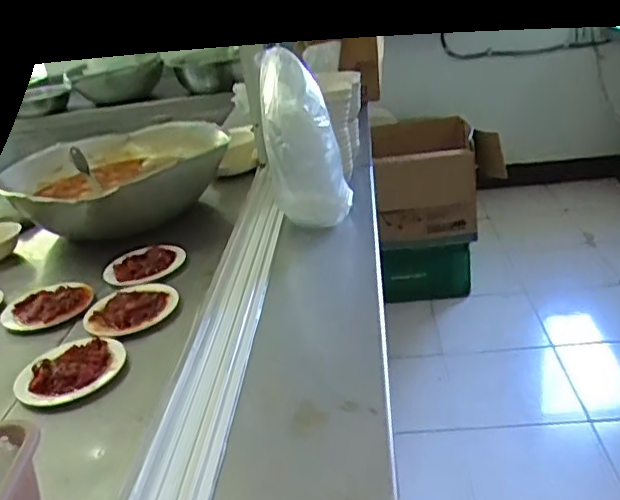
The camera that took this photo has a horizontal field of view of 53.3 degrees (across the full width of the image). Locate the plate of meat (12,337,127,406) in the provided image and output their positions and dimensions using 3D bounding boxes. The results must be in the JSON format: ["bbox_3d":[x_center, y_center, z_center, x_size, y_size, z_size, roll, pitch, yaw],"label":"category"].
[{"bbox_3d":[-0.331,0.161,0.848,0.147,0.022,0.121,-15,26,-14],"label":"plate of meat"}]

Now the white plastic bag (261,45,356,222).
[{"bbox_3d":[-0.009,-0.191,1.102,0.141,0.308,0.131,-7,25,-2],"label":"white plastic bag"}]

